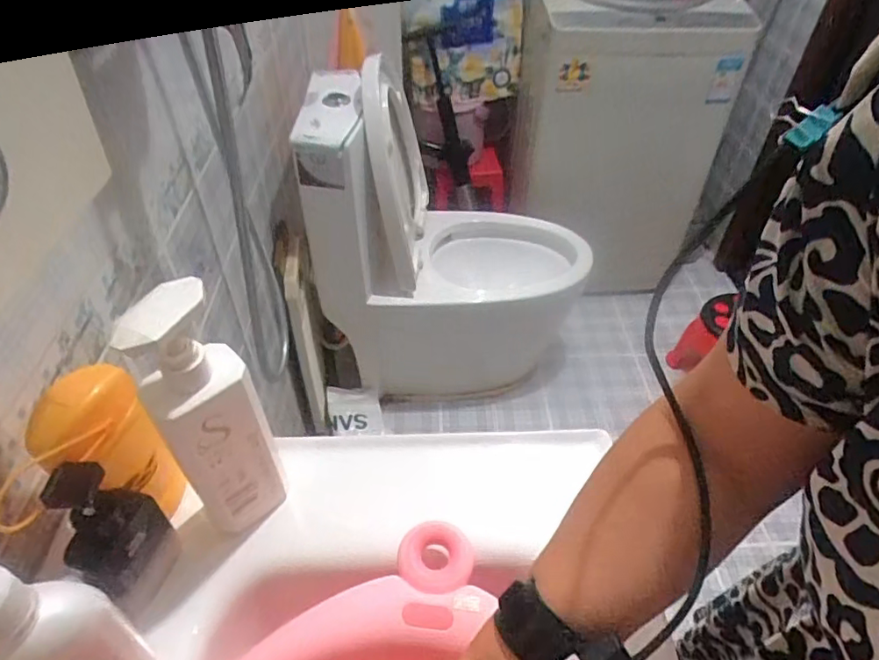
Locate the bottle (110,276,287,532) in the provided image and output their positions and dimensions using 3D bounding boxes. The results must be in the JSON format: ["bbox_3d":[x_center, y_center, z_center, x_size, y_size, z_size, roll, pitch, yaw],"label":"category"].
[{"bbox_3d":[-0.174,0.071,0.431,0.069,0.234,0.044,-29,51,-30],"label":"bottle"}]

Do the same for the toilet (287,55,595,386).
[{"bbox_3d":[0.043,-0.218,1.471,0.671,0.791,0.460,1,43,-1],"label":"toilet"}]

